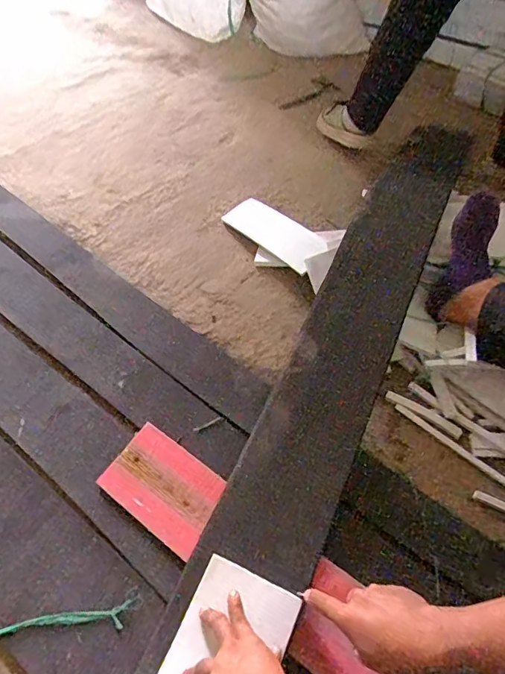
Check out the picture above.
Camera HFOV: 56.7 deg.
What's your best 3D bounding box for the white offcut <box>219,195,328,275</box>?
[{"bbox_3d":[0.048,-0.241,1.059,0.262,0.016,0.091,40,84,28],"label":"white offcut"}]

